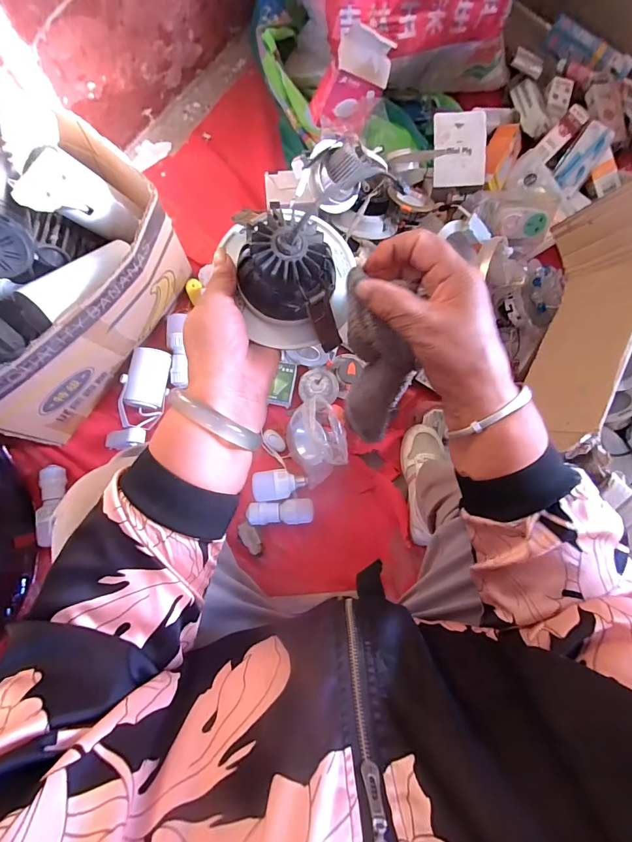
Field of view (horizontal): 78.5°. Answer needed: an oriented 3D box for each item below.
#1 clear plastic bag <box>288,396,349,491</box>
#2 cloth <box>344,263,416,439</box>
[{"bbox_3d":[0.003,0.042,0.737,0.102,0.100,0.146,-26,85,-8],"label":"clear plastic bag"},{"bbox_3d":[0.048,-0.044,0.304,0.051,0.140,0.031,-16,40,-7],"label":"cloth"}]

